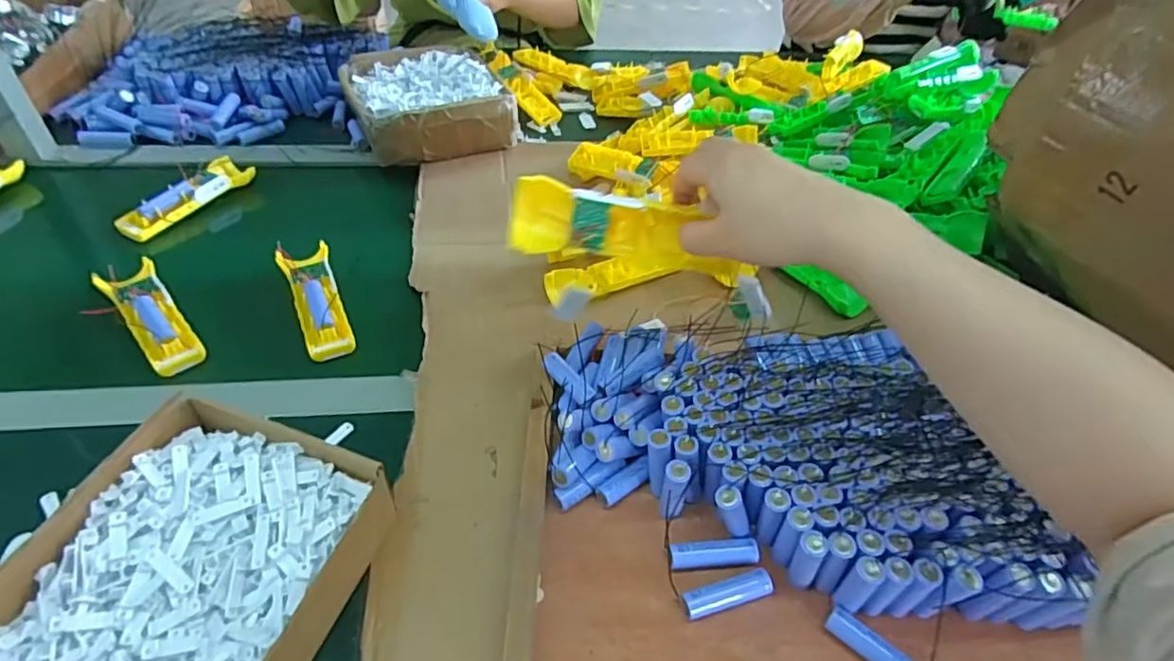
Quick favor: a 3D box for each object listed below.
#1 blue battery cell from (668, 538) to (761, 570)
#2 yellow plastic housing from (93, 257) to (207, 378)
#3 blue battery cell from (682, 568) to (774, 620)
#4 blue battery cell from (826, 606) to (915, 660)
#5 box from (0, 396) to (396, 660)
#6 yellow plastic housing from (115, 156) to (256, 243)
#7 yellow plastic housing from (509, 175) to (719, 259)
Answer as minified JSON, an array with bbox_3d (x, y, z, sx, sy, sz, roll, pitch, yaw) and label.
[{"bbox_3d":[0.095,0.168,0.467,0.066,0.016,0.019,-1,45,-6],"label":"blue battery cell"},{"bbox_3d":[-0.429,-0.015,0.611,0.049,0.019,0.159,-31,55,-30],"label":"yellow plastic housing"},{"bbox_3d":[0.101,0.189,0.448,0.067,0.013,0.022,-10,47,-15],"label":"blue battery cell"},{"bbox_3d":[0.196,0.218,0.424,0.066,0.020,0.018,34,52,26],"label":"blue battery cell"},{"bbox_3d":[-0.263,0.166,0.415,0.183,0.069,0.216,17,46,11],"label":"box"},{"bbox_3d":[-0.488,-0.167,0.759,0.051,0.025,0.168,19,47,14],"label":"yellow plastic housing"},{"bbox_3d":[0.007,-0.075,0.432,0.117,0.047,0.030,5,15,-11],"label":"yellow plastic housing"}]

